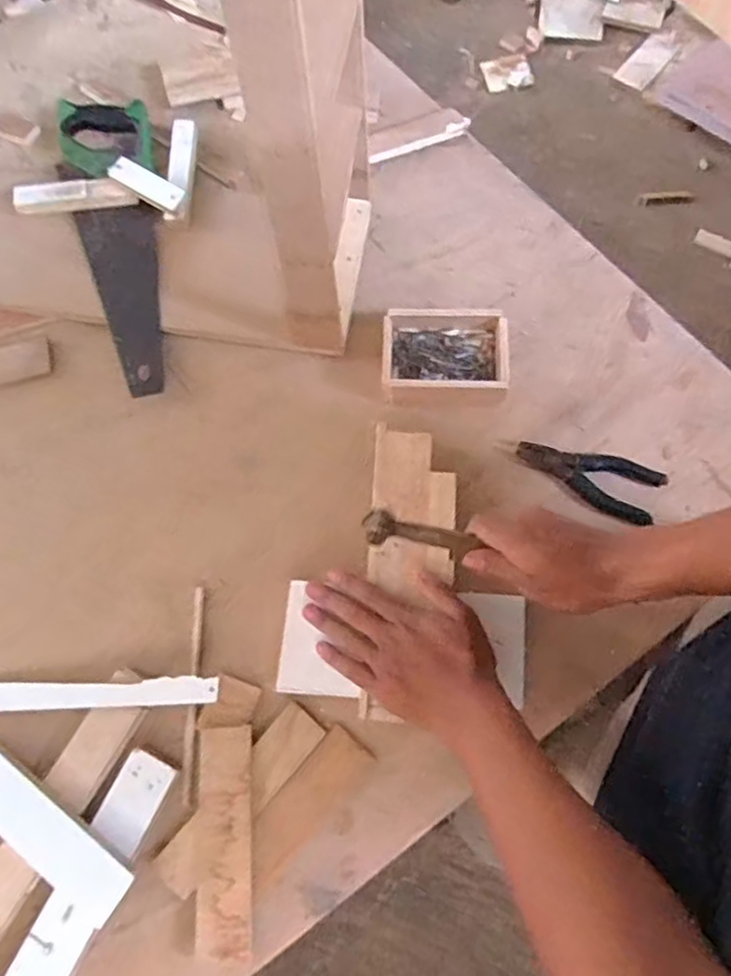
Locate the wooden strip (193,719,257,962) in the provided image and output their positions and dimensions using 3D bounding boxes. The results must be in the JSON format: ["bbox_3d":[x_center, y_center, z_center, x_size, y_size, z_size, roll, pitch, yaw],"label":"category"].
[{"bbox_3d":[-0.119,0.298,0.546,0.046,0.012,0.175,-3,68,-2],"label":"wooden strip"}]

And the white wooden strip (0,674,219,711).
[{"bbox_3d":[-0.260,0.188,0.586,0.257,0.010,0.026,-5,56,9],"label":"white wooden strip"}]

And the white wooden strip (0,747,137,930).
[{"bbox_3d":[-0.278,0.281,0.537,0.193,0.013,0.050,34,73,12],"label":"white wooden strip"}]

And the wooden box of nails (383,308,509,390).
[{"bbox_3d":[0.085,-0.143,0.691,0.132,0.039,0.098,1,70,3],"label":"wooden box of nails"}]

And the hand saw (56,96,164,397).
[{"bbox_3d":[-0.302,-0.305,0.772,0.108,0.038,0.429,-11,69,-5],"label":"hand saw"}]

